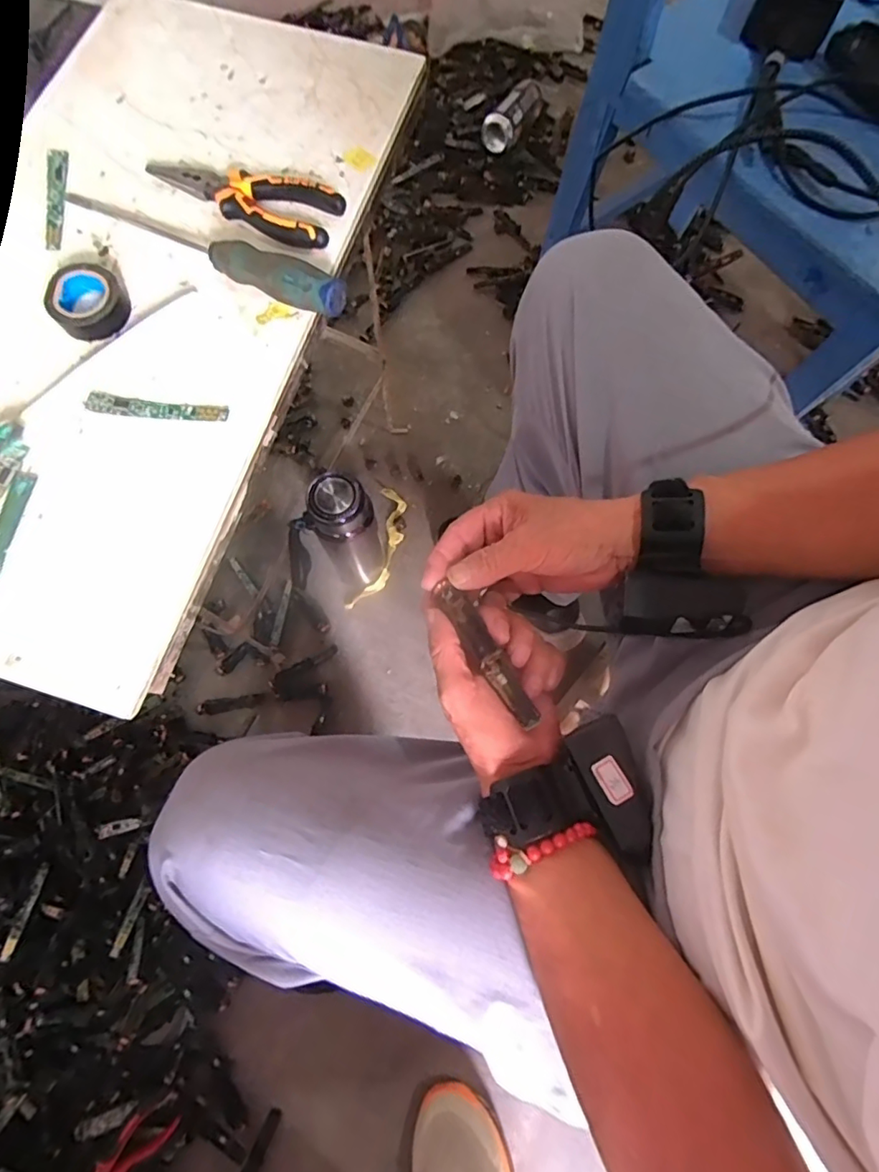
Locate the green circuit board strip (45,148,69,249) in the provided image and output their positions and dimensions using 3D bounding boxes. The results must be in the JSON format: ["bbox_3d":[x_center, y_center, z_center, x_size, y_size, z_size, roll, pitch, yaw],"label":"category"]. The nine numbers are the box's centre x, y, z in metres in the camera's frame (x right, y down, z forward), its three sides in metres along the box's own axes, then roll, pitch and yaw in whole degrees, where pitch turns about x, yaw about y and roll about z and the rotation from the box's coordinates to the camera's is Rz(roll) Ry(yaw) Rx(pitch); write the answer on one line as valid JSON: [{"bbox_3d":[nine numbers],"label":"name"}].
[{"bbox_3d":[-0.301,-0.306,0.427,0.015,0.006,0.099,-9,74,-3],"label":"green circuit board strip"}]

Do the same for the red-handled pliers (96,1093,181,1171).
[{"bbox_3d":[-0.348,0.630,0.598,0.040,0.014,0.126,42,78,11],"label":"red-handled pliers"}]

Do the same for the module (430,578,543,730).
[{"bbox_3d":[0.029,0.040,0.341,0.020,0.013,0.099,-29,66,-9],"label":"module"}]

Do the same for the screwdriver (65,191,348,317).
[{"bbox_3d":[-0.173,-0.253,0.399,0.241,0.028,0.028,30,76,8],"label":"screwdriver"}]

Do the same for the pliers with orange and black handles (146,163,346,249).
[{"bbox_3d":[-0.152,-0.302,0.417,0.153,0.013,0.051,20,75,5],"label":"pliers with orange and black handles"}]

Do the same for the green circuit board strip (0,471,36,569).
[{"bbox_3d":[-0.283,-0.028,0.348,0.013,0.004,0.102,5,74,1],"label":"green circuit board strip"}]

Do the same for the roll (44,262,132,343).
[{"bbox_3d":[-0.252,-0.204,0.388,0.051,0.018,0.050,0,74,-1],"label":"roll"}]

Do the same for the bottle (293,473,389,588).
[{"bbox_3d":[-0.122,-0.067,0.717,0.086,0.228,0.071,-10,74,-4],"label":"bottle"}]

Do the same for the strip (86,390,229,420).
[{"bbox_3d":[-0.196,-0.124,0.378,0.095,0.005,0.015,6,74,1],"label":"strip"}]

